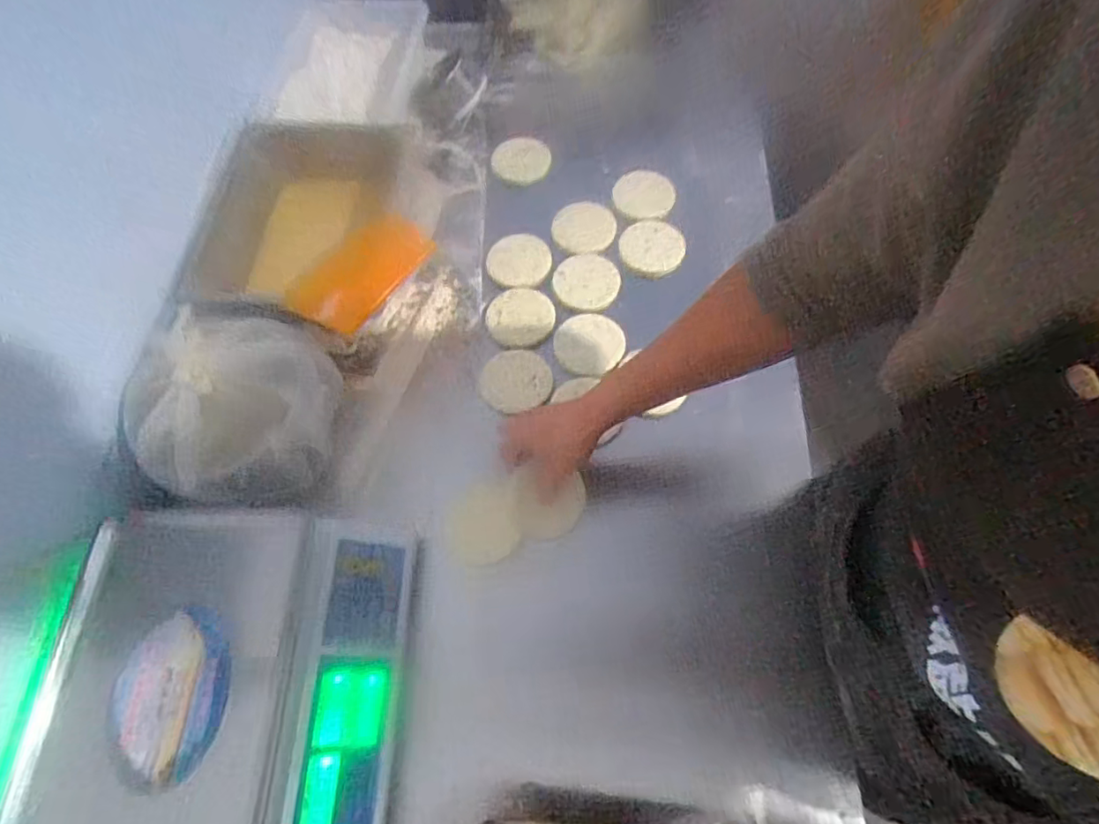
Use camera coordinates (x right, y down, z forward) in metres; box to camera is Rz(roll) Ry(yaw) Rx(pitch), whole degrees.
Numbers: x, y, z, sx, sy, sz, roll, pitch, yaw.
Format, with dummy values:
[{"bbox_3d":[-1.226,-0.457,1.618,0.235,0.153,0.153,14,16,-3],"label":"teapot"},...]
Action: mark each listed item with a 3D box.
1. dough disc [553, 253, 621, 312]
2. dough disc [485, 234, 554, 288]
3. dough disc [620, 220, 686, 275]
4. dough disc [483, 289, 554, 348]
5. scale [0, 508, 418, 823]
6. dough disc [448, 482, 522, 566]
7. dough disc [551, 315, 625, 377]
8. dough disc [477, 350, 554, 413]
[{"bbox_3d":[0.055,-0.194,0.833,0.092,0.005,0.099,-1,66,3],"label":"dough disc"},{"bbox_3d":[-0.044,-0.229,0.850,0.093,0.005,0.095,-1,66,3],"label":"dough disc"},{"bbox_3d":[0.153,-0.248,0.849,0.095,0.015,0.085,7,66,6],"label":"dough disc"},{"bbox_3d":[-0.042,-0.136,0.811,0.096,0.009,0.088,-1,66,3],"label":"dough disc"},{"bbox_3d":[-0.329,0.277,0.579,0.332,0.123,0.331,-2,66,2],"label":"scale"},{"bbox_3d":[-0.082,0.136,0.706,0.081,0.020,0.095,-15,66,-3],"label":"dough disc"},{"bbox_3d":[0.053,-0.098,0.781,0.090,0.017,0.092,-1,66,3],"label":"dough disc"},{"bbox_3d":[-0.048,-0.045,0.771,0.098,0.005,0.089,-17,66,-5],"label":"dough disc"}]

